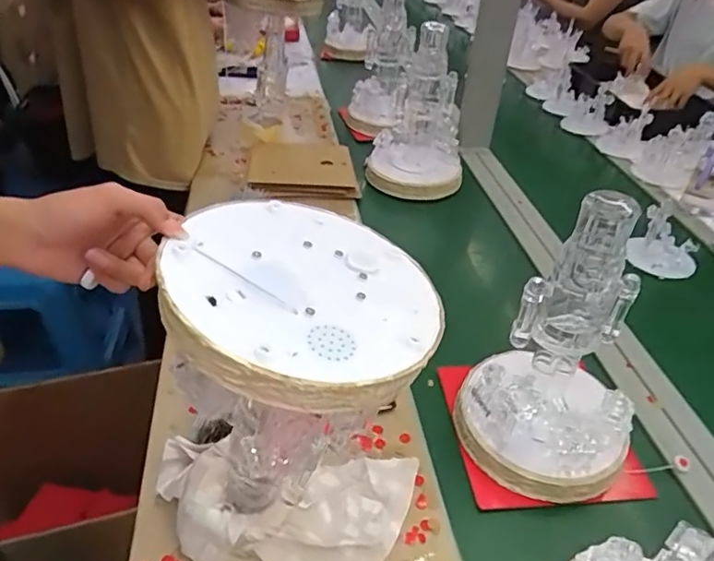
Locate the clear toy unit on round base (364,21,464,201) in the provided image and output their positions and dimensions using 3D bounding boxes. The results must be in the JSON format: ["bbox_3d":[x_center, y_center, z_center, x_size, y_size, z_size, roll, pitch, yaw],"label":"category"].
[{"bbox_3d":[0.134,-0.353,1.216,0.211,0.327,0.192,11,37,9],"label":"clear toy unit on round base"}]

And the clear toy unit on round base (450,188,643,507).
[{"bbox_3d":[0.243,0.070,0.631,0.184,0.324,0.186,24,41,25],"label":"clear toy unit on round base"}]

